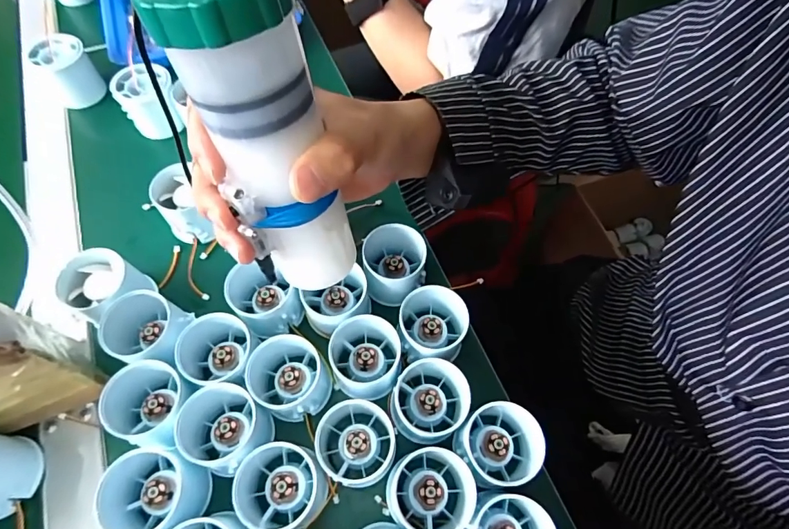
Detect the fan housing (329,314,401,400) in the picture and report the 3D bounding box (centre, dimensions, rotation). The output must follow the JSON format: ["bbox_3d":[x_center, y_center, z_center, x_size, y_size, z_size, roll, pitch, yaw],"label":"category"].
[{"bbox_3d":[-0.023,0.070,0.334,0.054,0.046,0.056,0,63,-1],"label":"fan housing"}]

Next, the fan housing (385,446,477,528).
[{"bbox_3d":[0.023,0.153,0.296,0.055,0.039,0.054,0,63,-1],"label":"fan housing"}]

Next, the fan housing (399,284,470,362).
[{"bbox_3d":[0.030,0.045,0.350,0.052,0.047,0.062,-2,63,-2],"label":"fan housing"}]

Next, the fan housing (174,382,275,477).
[{"bbox_3d":[-0.122,0.114,0.306,0.061,0.042,0.054,16,64,7],"label":"fan housing"}]

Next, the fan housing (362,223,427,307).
[{"bbox_3d":[0.002,0.001,0.370,0.053,0.046,0.051,0,63,-1],"label":"fan housing"}]

